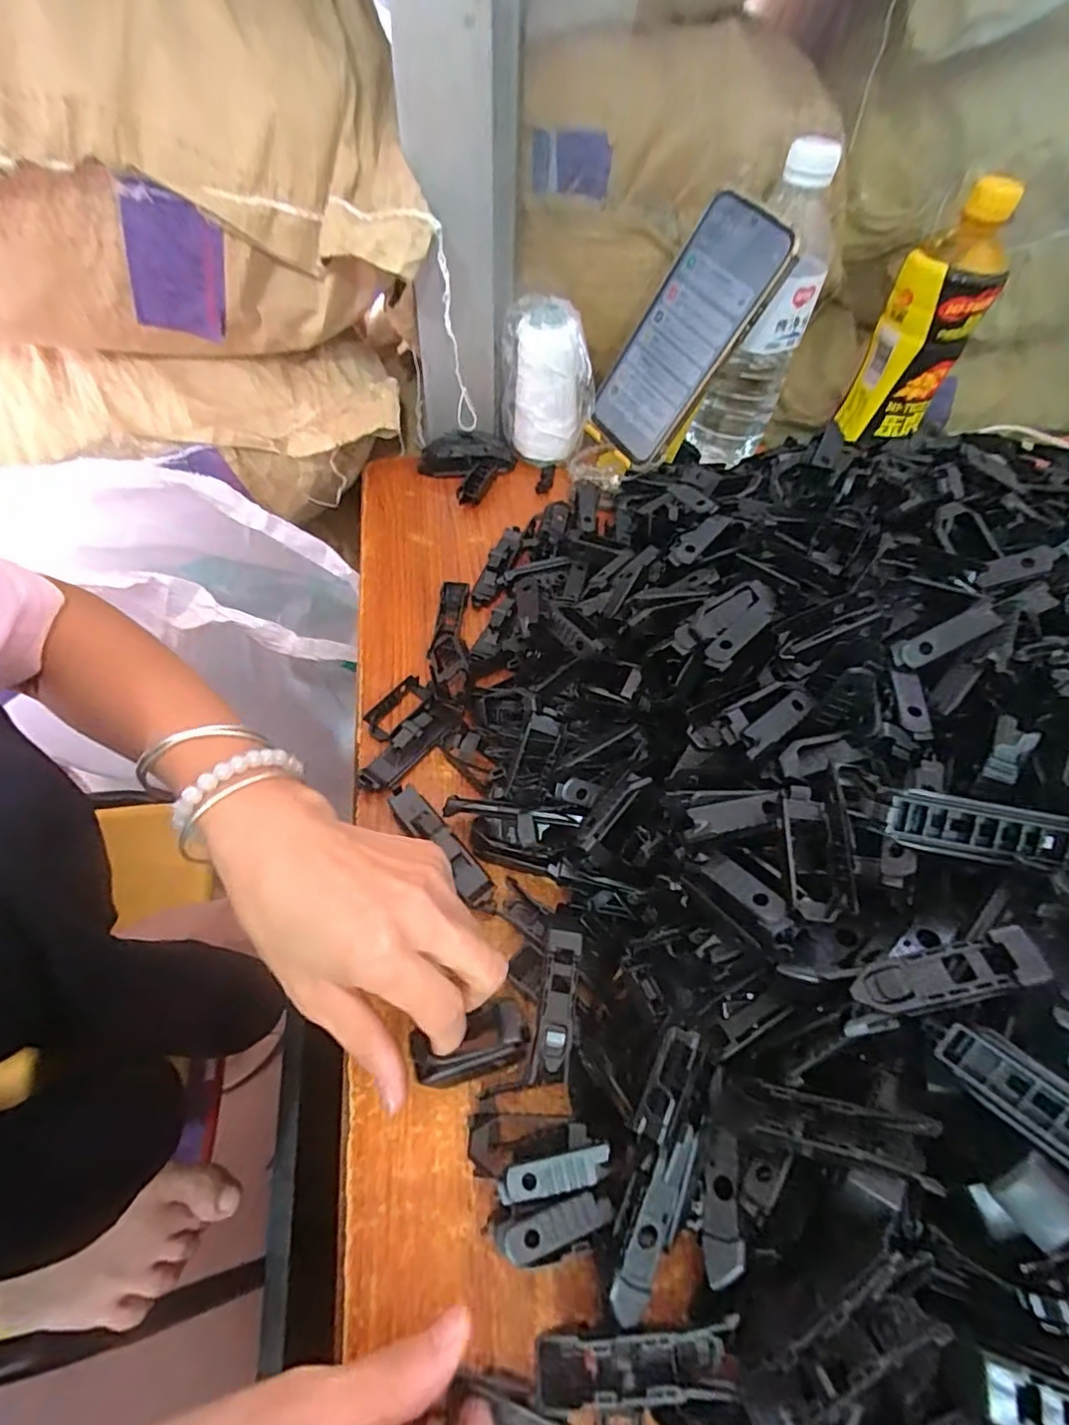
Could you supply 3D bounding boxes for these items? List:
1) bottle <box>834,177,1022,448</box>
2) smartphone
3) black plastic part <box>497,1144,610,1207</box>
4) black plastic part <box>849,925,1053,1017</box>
[{"bbox_3d":[0.299,-0.296,0.460,0.066,0.160,0.063,28,58,15],"label":"bottle"},{"bbox_3d":[0.106,-0.268,0.432,0.014,0.161,0.082,-6,53,-45],"label":"smartphone"},{"bbox_3d":[0.007,0.174,0.225,0.044,0.004,0.013,-19,57,1],"label":"black plastic part"},{"bbox_3d":[0.127,0.081,0.185,0.054,0.004,0.016,-18,56,7],"label":"black plastic part"}]

